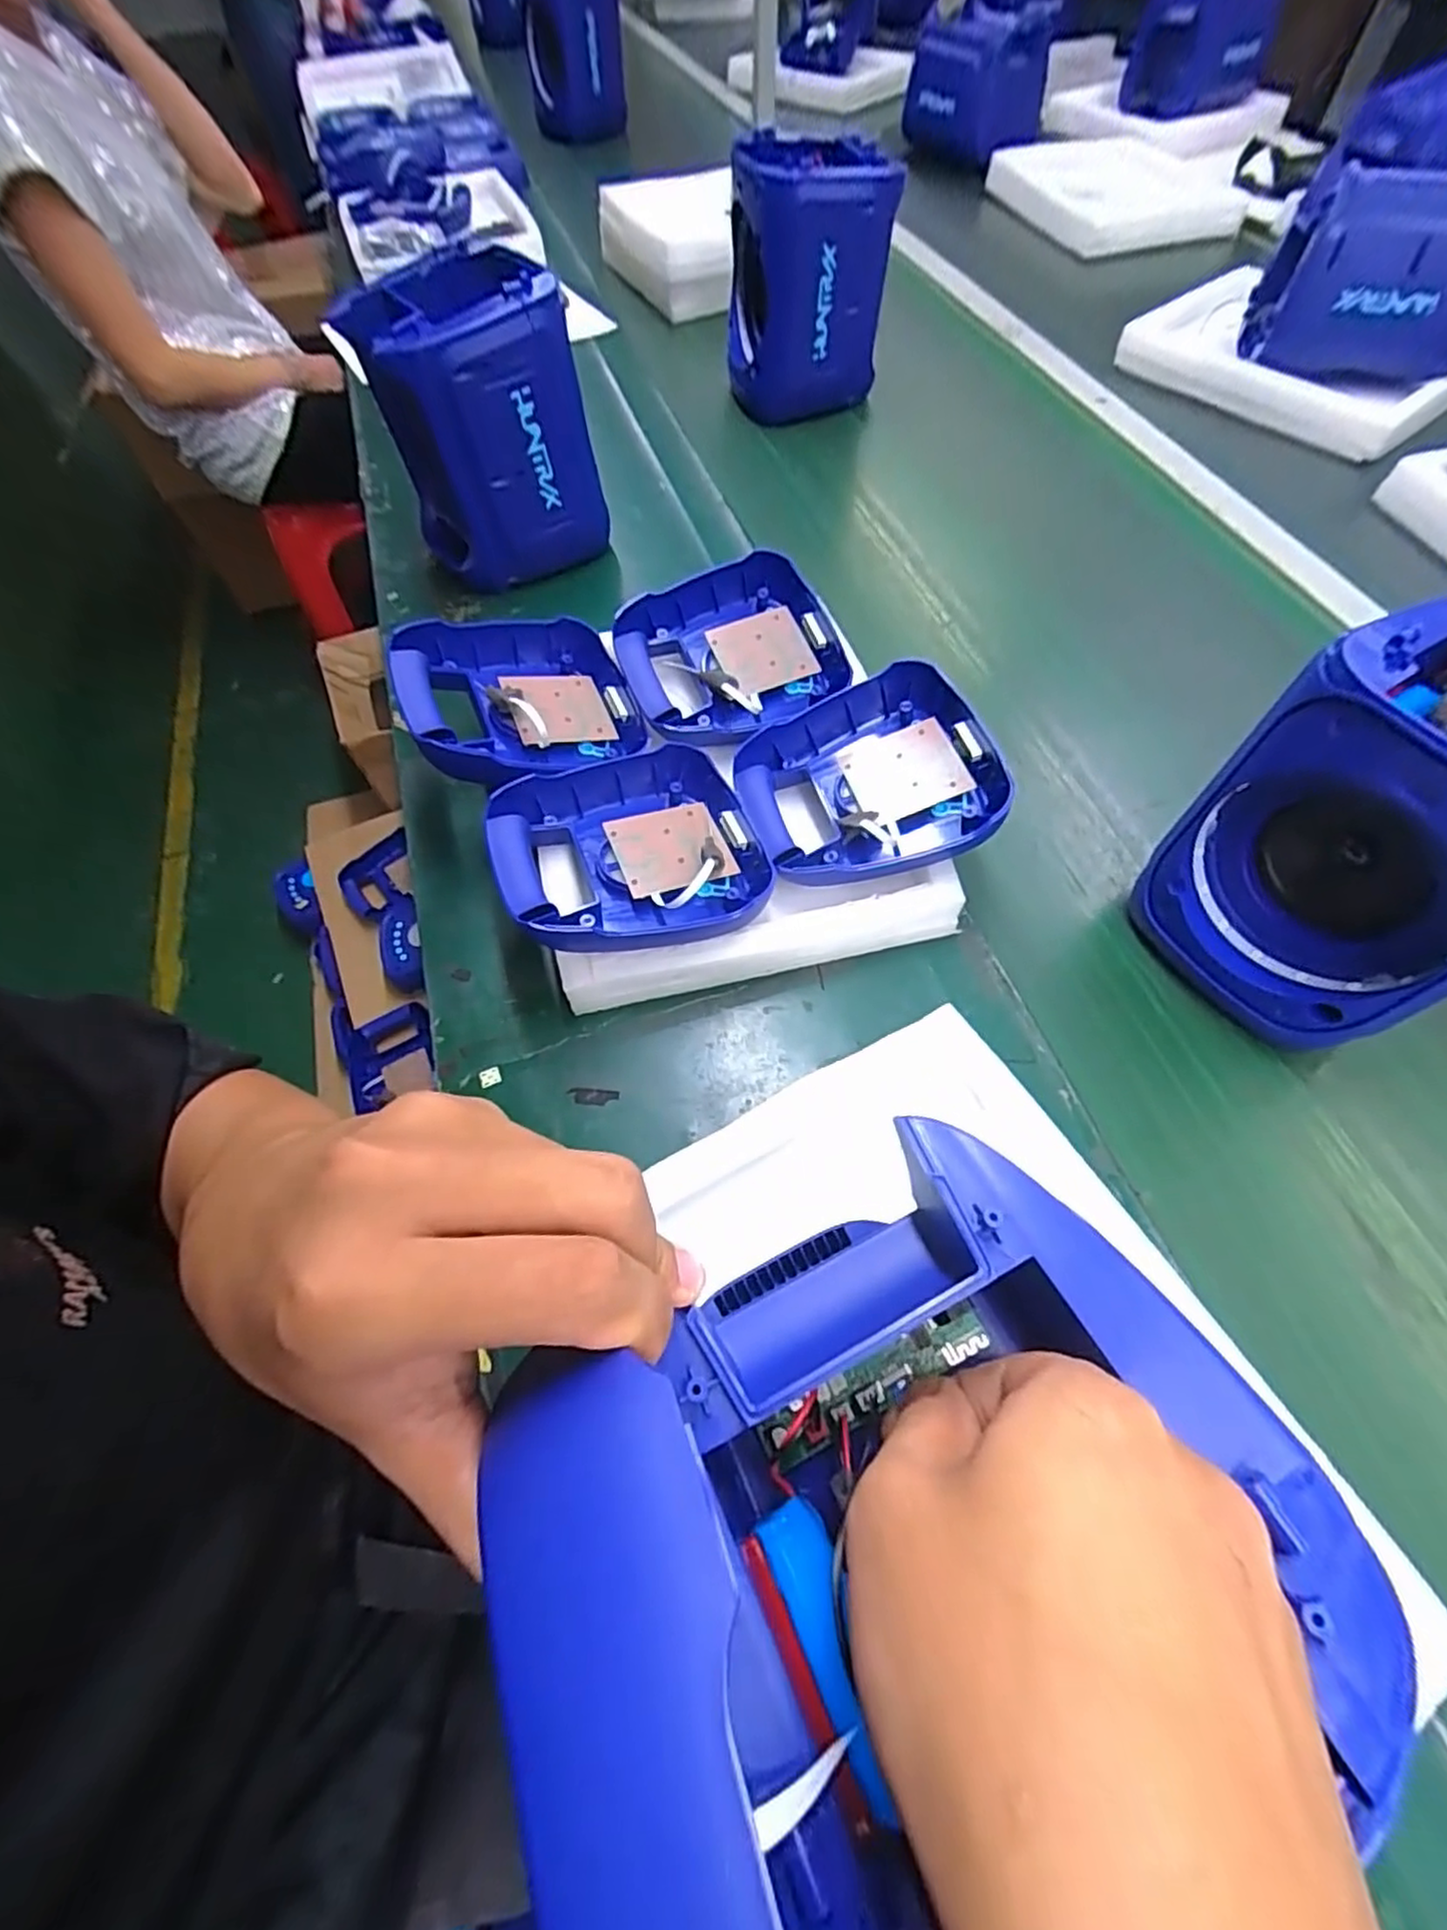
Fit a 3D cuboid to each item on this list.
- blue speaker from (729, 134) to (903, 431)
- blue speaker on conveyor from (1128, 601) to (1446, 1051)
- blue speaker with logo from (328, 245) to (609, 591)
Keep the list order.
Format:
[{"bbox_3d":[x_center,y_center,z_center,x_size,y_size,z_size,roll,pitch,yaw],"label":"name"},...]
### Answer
[{"bbox_3d":[0.101,-0.801,0.823,0.196,0.207,0.149,-1,61,4],"label":"blue speaker"},{"bbox_3d":[0.396,-0.066,0.424,0.144,0.224,0.160,-28,62,-11],"label":"blue speaker on conveyor"},{"bbox_3d":[-0.220,-0.490,0.661,0.182,0.228,0.114,-14,61,-4],"label":"blue speaker with logo"}]

